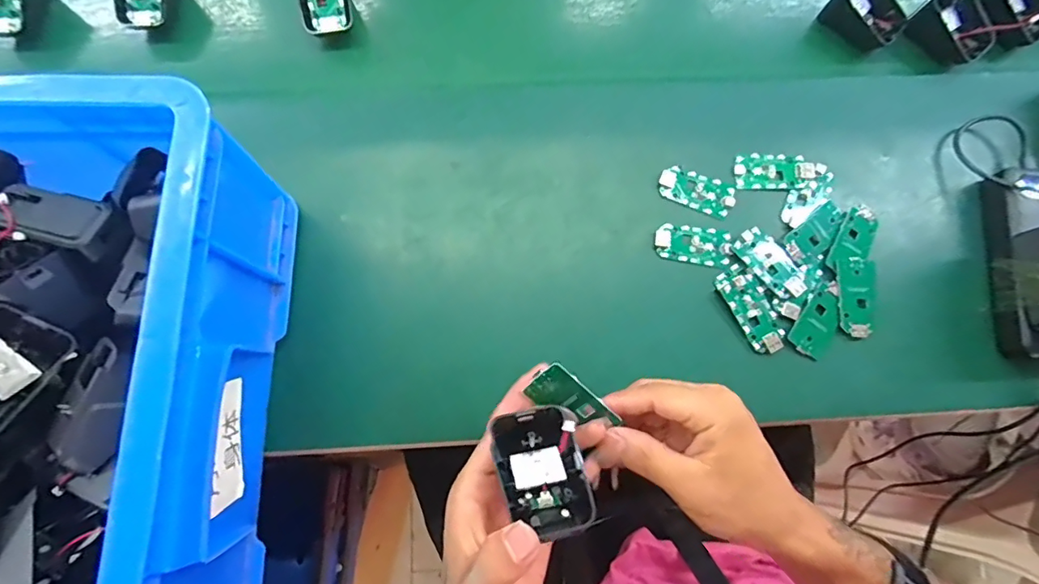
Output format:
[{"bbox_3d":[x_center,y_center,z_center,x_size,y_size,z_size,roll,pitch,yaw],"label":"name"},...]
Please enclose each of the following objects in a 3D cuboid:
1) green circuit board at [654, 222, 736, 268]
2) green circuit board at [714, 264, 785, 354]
[{"bbox_3d":[0.144,-0.039,0.401,0.062,0.005,0.031,10,75,1],"label":"green circuit board"},{"bbox_3d":[0.185,0.013,0.385,0.030,0.005,0.071,-28,78,-8],"label":"green circuit board"}]

